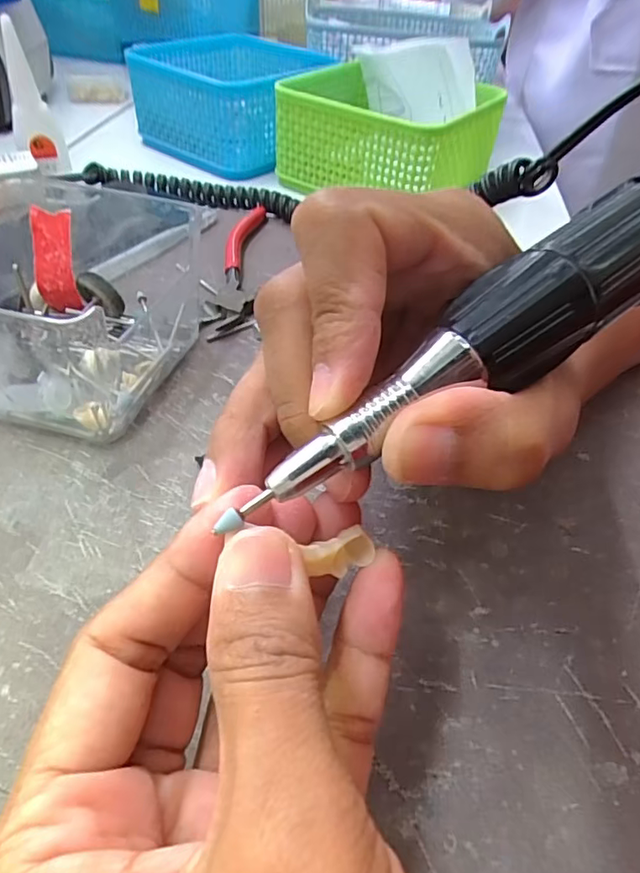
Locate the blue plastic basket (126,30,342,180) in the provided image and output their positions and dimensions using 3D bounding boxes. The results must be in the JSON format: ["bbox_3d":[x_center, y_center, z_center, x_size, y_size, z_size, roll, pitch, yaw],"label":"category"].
[{"bbox_3d":[-0.070,-0.279,0.454,0.131,0.057,0.144,23,48,18],"label":"blue plastic basket"}]

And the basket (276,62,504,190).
[{"bbox_3d":[0.045,-0.222,0.408,0.134,0.062,0.116,29,50,23],"label":"basket"}]

